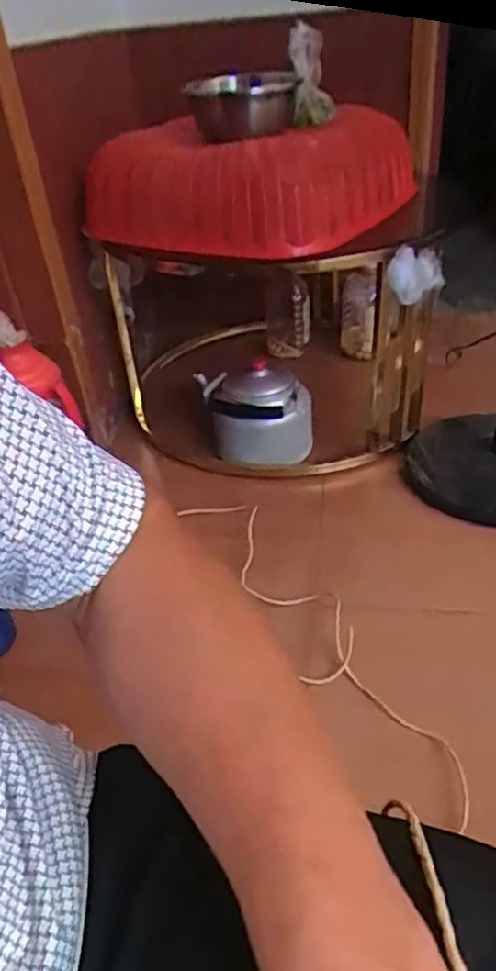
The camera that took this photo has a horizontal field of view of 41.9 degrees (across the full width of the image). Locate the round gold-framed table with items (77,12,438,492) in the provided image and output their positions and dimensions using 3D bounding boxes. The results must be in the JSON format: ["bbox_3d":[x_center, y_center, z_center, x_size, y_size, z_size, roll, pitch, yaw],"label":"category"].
[{"bbox_3d":[0.042,-0.467,1.419,0.693,0.752,0.745,-4,36,3],"label":"round gold-framed table with items"}]

